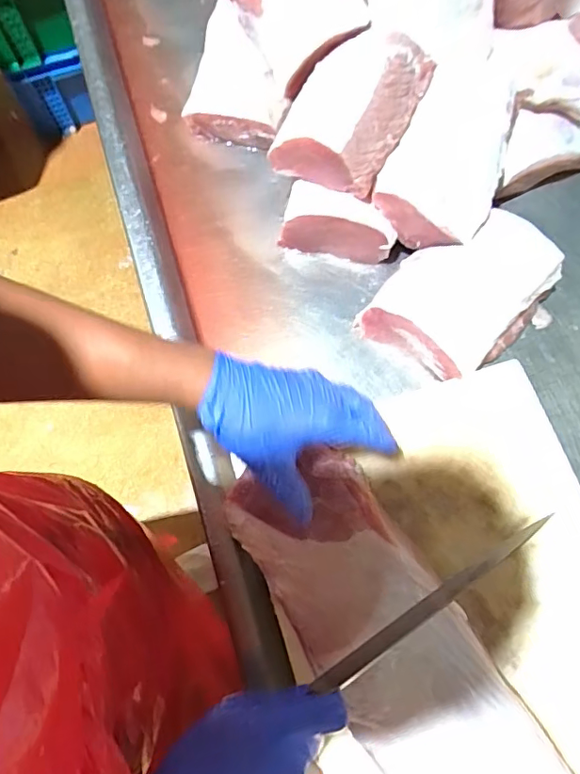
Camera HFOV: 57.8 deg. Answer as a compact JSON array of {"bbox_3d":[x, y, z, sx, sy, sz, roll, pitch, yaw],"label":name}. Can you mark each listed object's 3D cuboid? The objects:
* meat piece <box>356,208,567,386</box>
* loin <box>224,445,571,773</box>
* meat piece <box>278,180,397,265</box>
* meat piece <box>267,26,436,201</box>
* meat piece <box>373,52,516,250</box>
[{"bbox_3d":[0.181,-0.095,0.543,0.137,0.058,0.172,39,76,9],"label":"meat piece"},{"bbox_3d":[0.108,0.253,0.415,0.125,0.059,0.435,-31,78,-10],"label":"loin"},{"bbox_3d":[0.052,-0.174,0.563,0.120,0.064,0.045,14,74,2],"label":"meat piece"},{"bbox_3d":[0.066,-0.285,0.528,0.112,0.061,0.173,27,74,7],"label":"meat piece"},{"bbox_3d":[0.170,-0.250,0.546,0.108,0.059,0.206,23,74,6],"label":"meat piece"}]

